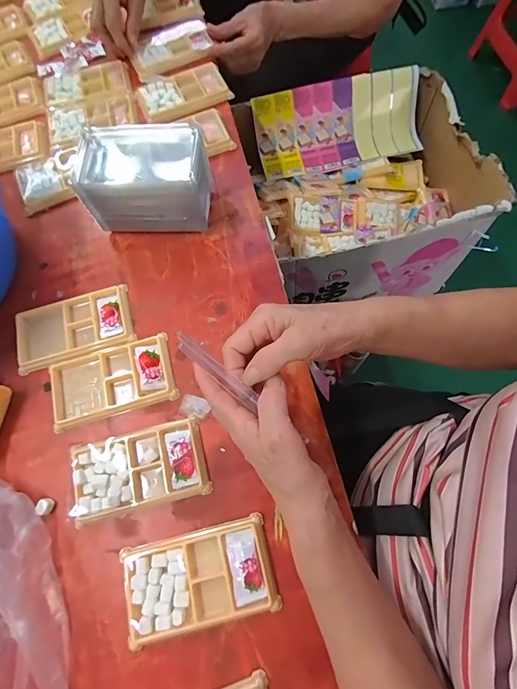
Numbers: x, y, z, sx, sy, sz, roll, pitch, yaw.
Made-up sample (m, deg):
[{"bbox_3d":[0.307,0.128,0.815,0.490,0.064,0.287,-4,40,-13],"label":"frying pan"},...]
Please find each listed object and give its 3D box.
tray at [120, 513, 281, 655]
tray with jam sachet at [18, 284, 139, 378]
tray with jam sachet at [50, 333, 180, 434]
[{"bbox_3d":[-0.055,0.216,0.334,0.134,0.020,0.076,-14,69,-3],"label":"tray"},{"bbox_3d":[-0.221,-0.020,0.430,0.136,0.009,0.078,-16,70,-4],"label":"tray with jam sachet"},{"bbox_3d":[-0.164,0.040,0.406,0.135,0.018,0.077,-15,69,-3],"label":"tray with jam sachet"}]

